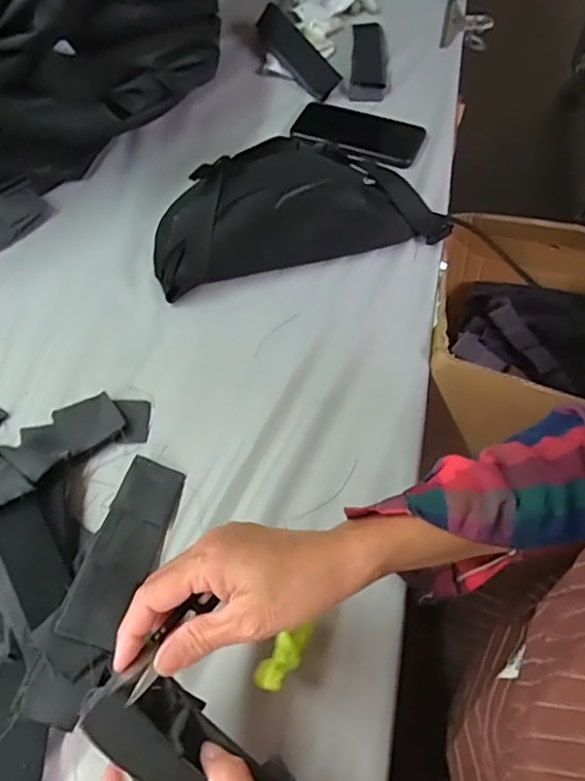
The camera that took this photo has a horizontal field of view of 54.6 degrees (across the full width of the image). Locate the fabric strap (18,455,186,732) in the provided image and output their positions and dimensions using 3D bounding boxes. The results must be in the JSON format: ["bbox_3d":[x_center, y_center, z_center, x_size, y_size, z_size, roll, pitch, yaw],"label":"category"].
[{"bbox_3d":[-0.136,0.137,0.425,0.050,0.014,0.198,35,45,-15],"label":"fabric strap"}]

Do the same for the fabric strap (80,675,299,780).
[{"bbox_3d":[-0.033,0.216,0.310,0.173,0.038,0.051,33,64,-1],"label":"fabric strap"}]

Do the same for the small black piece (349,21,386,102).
[{"bbox_3d":[0.105,-0.457,0.781,0.047,0.018,0.177,3,59,4],"label":"small black piece"}]

